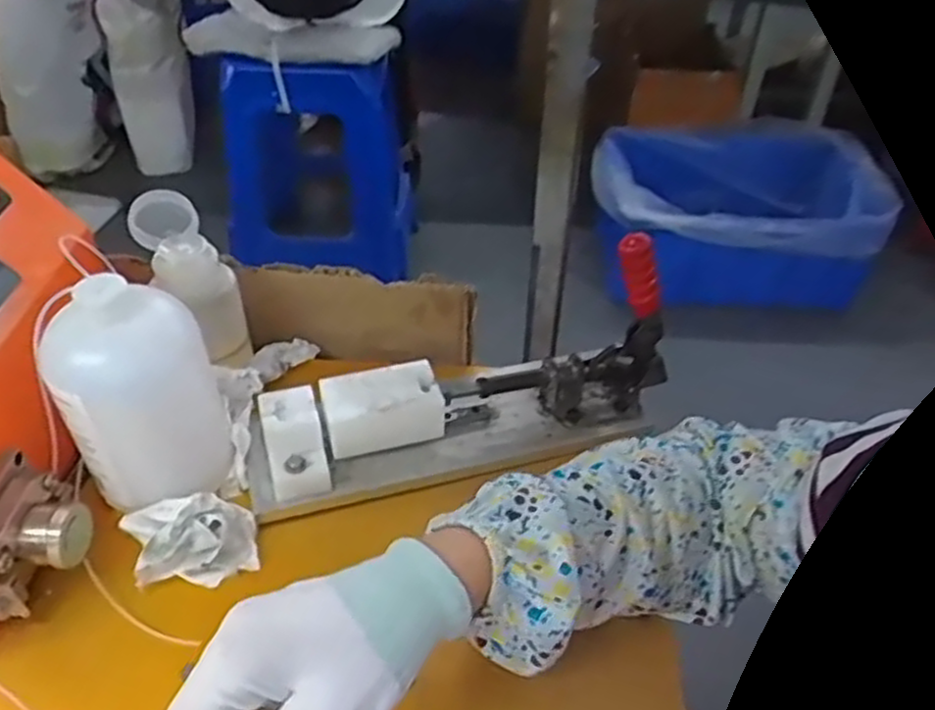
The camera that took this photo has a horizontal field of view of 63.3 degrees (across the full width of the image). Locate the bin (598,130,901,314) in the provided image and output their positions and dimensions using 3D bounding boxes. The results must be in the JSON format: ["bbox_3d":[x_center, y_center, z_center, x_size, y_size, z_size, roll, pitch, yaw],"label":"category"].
[{"bbox_3d":[0.593,-0.316,1.767,0.603,0.289,0.413,1,43,-2],"label":"bin"}]

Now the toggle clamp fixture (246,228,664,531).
[{"bbox_3d":[-0.002,0.011,0.469,0.273,0.108,0.076,-10,44,-13],"label":"toggle clamp fixture"}]

